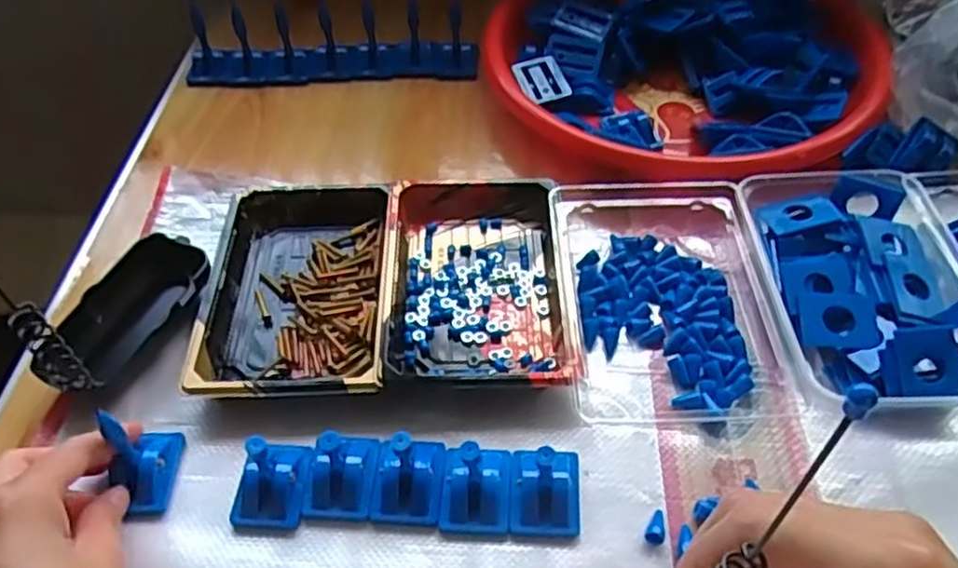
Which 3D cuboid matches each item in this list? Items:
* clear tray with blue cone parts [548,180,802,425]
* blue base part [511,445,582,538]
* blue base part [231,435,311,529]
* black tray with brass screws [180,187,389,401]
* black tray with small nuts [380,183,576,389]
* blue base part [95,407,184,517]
[{"bbox_3d":[0.107,0.000,0.443,0.111,0.032,0.174,-5,50,-1],"label":"clear tray with blue cone parts"},{"bbox_3d":[0.033,0.101,0.369,0.034,0.015,0.042,2,51,5],"label":"blue base part"},{"bbox_3d":[-0.105,0.092,0.367,0.034,0.044,0.042,3,51,5],"label":"blue base part"},{"bbox_3d":[-0.108,0.001,0.455,0.107,0.024,0.160,-3,50,1],"label":"black tray with brass screws"},{"bbox_3d":[-0.002,-0.003,0.453,0.103,0.026,0.158,-3,50,0],"label":"black tray with small nuts"},{"bbox_3d":[-0.173,0.085,0.373,0.025,0.052,0.043,-3,50,0],"label":"blue base part"}]

